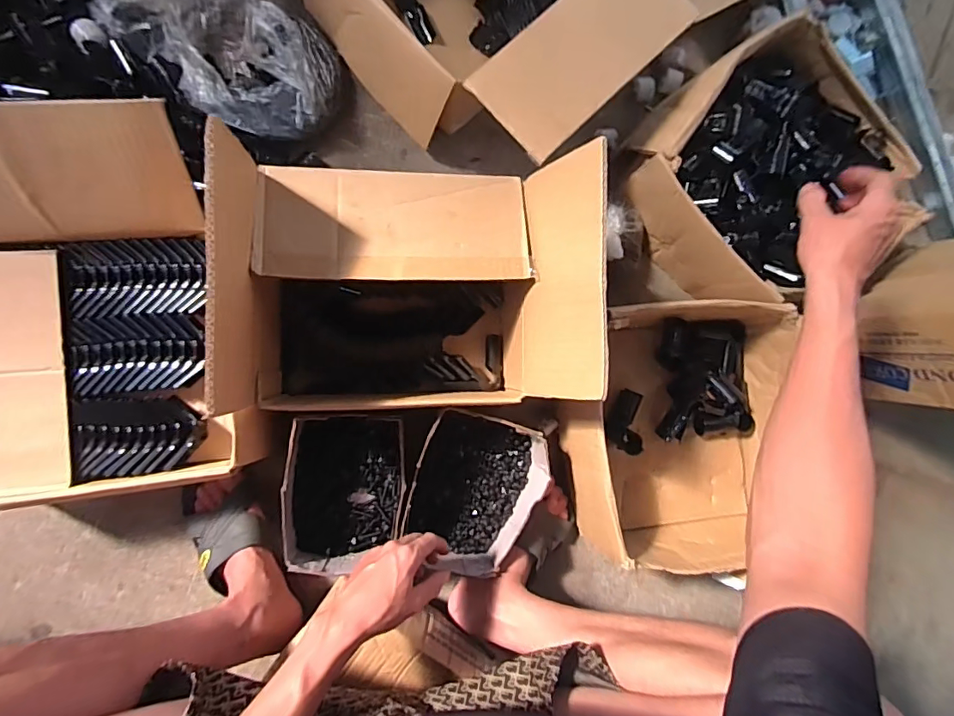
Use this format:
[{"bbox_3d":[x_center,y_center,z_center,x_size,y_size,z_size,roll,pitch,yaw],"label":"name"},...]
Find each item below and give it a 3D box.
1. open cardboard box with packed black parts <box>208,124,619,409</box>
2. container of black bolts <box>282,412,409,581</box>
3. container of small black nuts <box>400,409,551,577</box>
[{"bbox_3d":[-0.069,-0.080,0.577,0.363,0.249,0.272,0,89,-9],"label":"open cardboard box with packed black parts"},{"bbox_3d":[-0.172,0.170,0.666,0.149,0.094,0.195,-2,90,-9],"label":"container of black bolts"},{"bbox_3d":[-0.004,0.174,0.671,0.163,0.086,0.196,20,87,-7],"label":"container of small black nuts"}]

